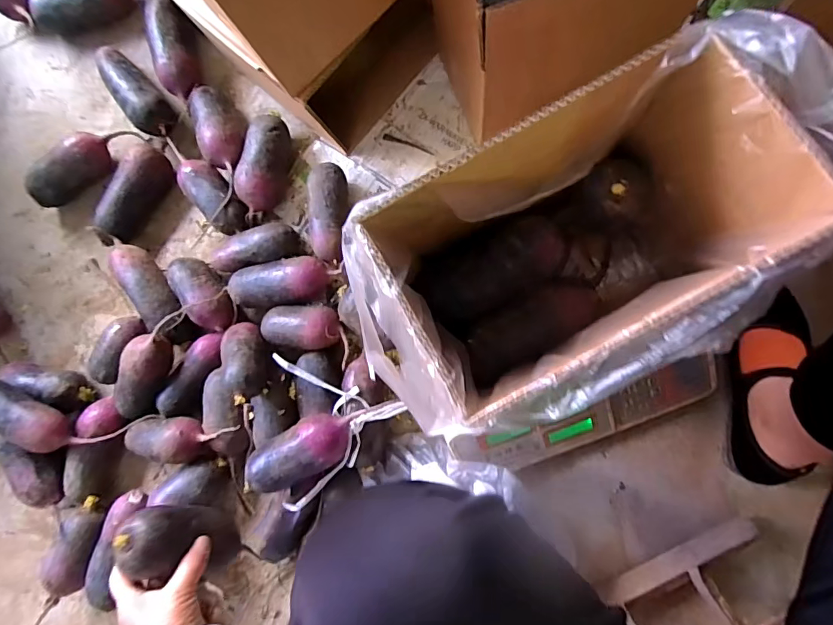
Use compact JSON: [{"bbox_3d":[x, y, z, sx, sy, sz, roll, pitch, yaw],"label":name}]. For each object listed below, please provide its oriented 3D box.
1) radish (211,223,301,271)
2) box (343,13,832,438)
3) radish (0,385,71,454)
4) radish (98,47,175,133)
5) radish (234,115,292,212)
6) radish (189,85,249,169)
[{"bbox_3d":[-0.224,-0.085,0.641,0.135,0.044,0.052,-13,82,6],"label":"radish"},{"bbox_3d":[0.120,-0.036,0.389,0.296,0.248,0.161,-29,81,4],"label":"box"},{"bbox_3d":[-0.526,0.137,0.625,0.136,0.054,0.054,31,88,-3],"label":"radish"},{"bbox_3d":[-0.416,-0.325,0.699,0.065,0.052,0.167,-45,80,1],"label":"radish"},{"bbox_3d":[-0.213,-0.205,0.652,0.060,0.051,0.131,5,84,8],"label":"radish"},{"bbox_3d":[-0.278,-0.263,0.680,0.072,0.065,0.131,-28,81,4],"label":"radish"}]

